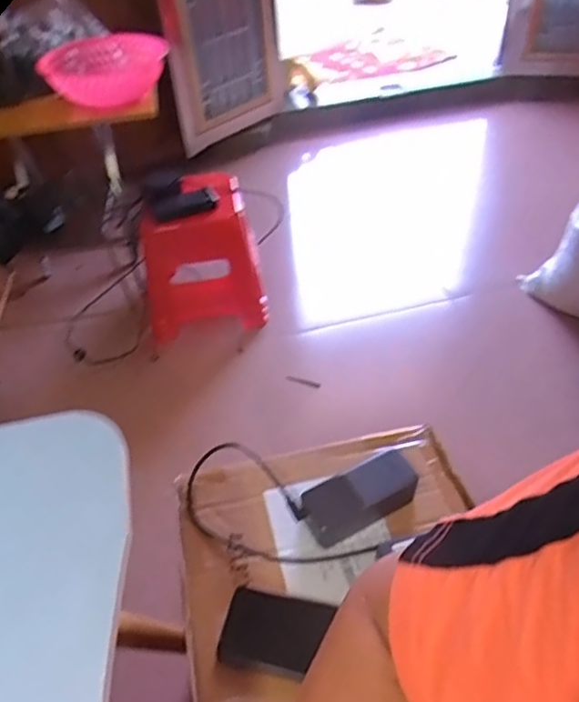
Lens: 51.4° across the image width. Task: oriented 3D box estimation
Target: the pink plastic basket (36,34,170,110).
[{"bbox_3d":[-0.485,-0.760,1.609,0.281,0.088,0.388,-2,44,3],"label":"pink plastic basket"}]

